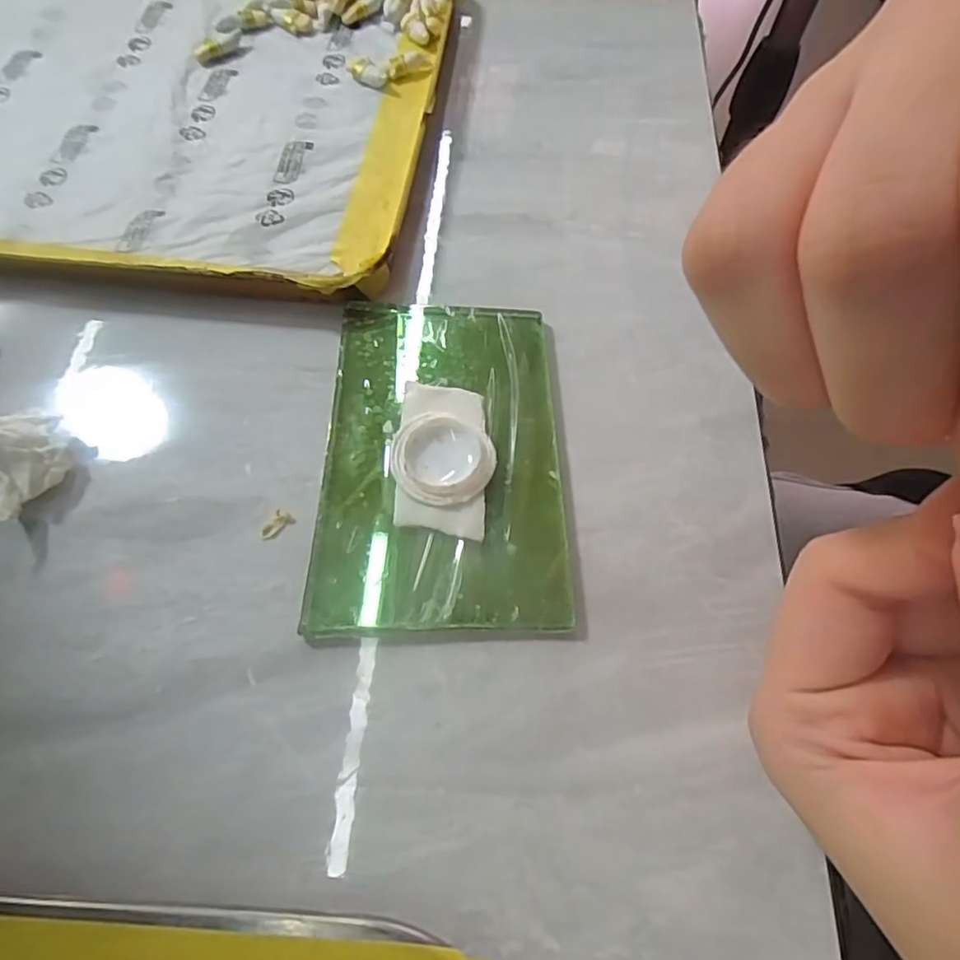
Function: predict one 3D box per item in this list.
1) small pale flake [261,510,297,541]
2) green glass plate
[{"bbox_3d":[-0.056,0.012,0.164,0.009,0.004,0.005,-38,72,-17],"label":"small pale flake"},{"bbox_3d":[-0.011,-0.009,0.173,0.067,0.006,0.104,-1,65,-2],"label":"green glass plate"}]

